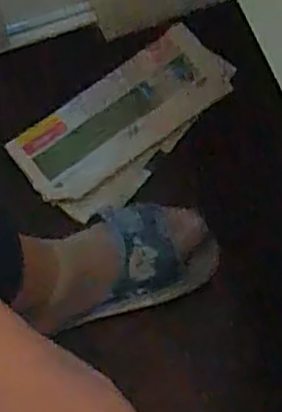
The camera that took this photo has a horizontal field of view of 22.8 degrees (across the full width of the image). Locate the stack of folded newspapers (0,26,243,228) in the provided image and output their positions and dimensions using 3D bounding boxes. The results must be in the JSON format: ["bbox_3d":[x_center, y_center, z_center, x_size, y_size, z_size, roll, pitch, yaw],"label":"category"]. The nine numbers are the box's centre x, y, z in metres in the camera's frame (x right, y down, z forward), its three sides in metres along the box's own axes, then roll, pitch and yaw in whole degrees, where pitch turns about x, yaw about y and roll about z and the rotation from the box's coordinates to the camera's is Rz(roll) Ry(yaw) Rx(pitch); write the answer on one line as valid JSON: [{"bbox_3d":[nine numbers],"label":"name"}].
[{"bbox_3d":[-0.009,-0.104,0.846,0.283,0.024,0.131,-40,79,-13],"label":"stack of folded newspapers"}]

